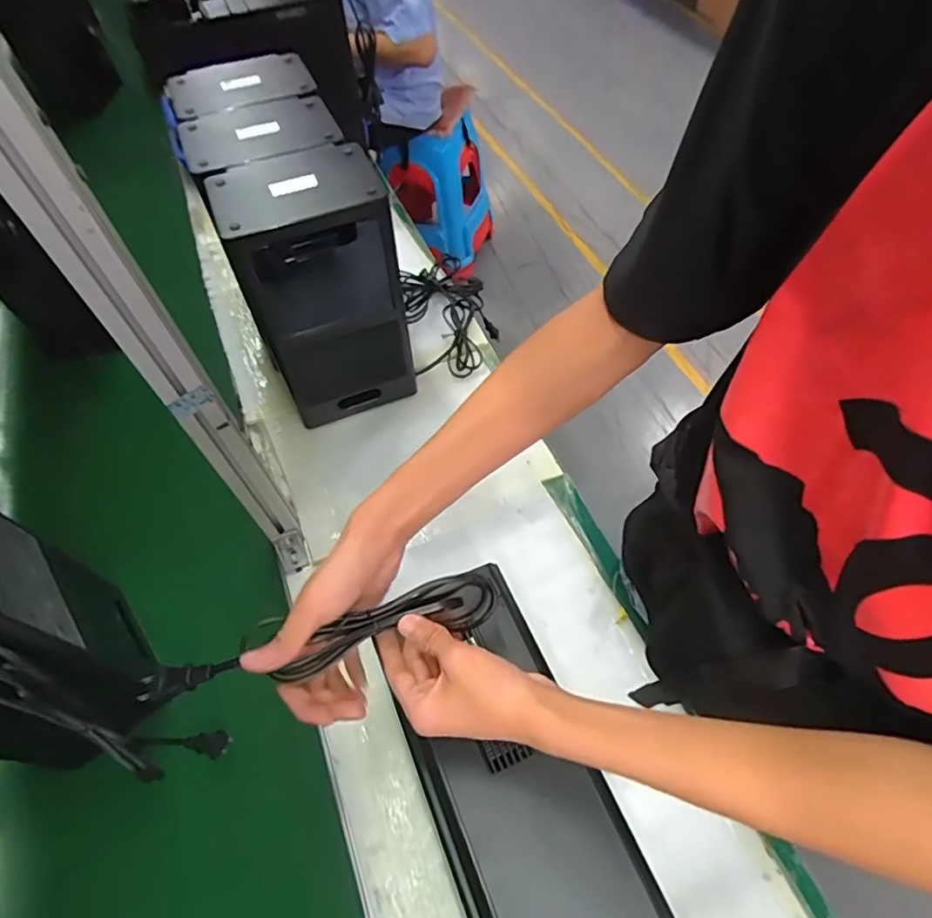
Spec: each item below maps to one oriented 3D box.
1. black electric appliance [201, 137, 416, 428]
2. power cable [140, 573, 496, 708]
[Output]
[{"bbox_3d":[-0.194,-0.223,0.809,0.199,0.361,0.145,-21,58,-8],"label":"black electric appliance"},{"bbox_3d":[-0.103,0.133,0.420,0.261,0.047,0.039,-14,57,-11],"label":"power cable"}]

